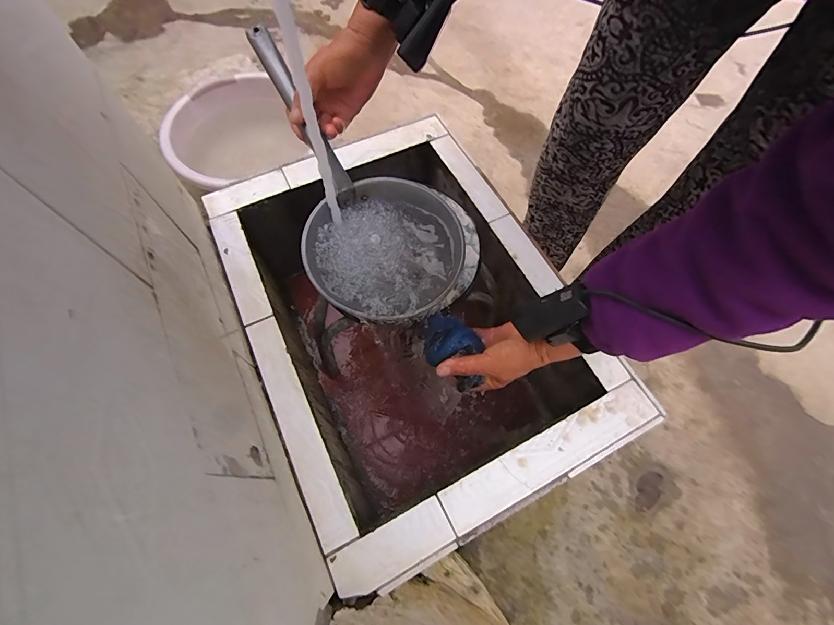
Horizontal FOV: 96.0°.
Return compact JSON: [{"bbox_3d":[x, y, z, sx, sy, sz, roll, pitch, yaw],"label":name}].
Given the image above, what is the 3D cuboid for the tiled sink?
[{"bbox_3d":[-0.025,0.021,0.601,0.412,0.228,0.567,-24,68,-12],"label":"tiled sink"}]

